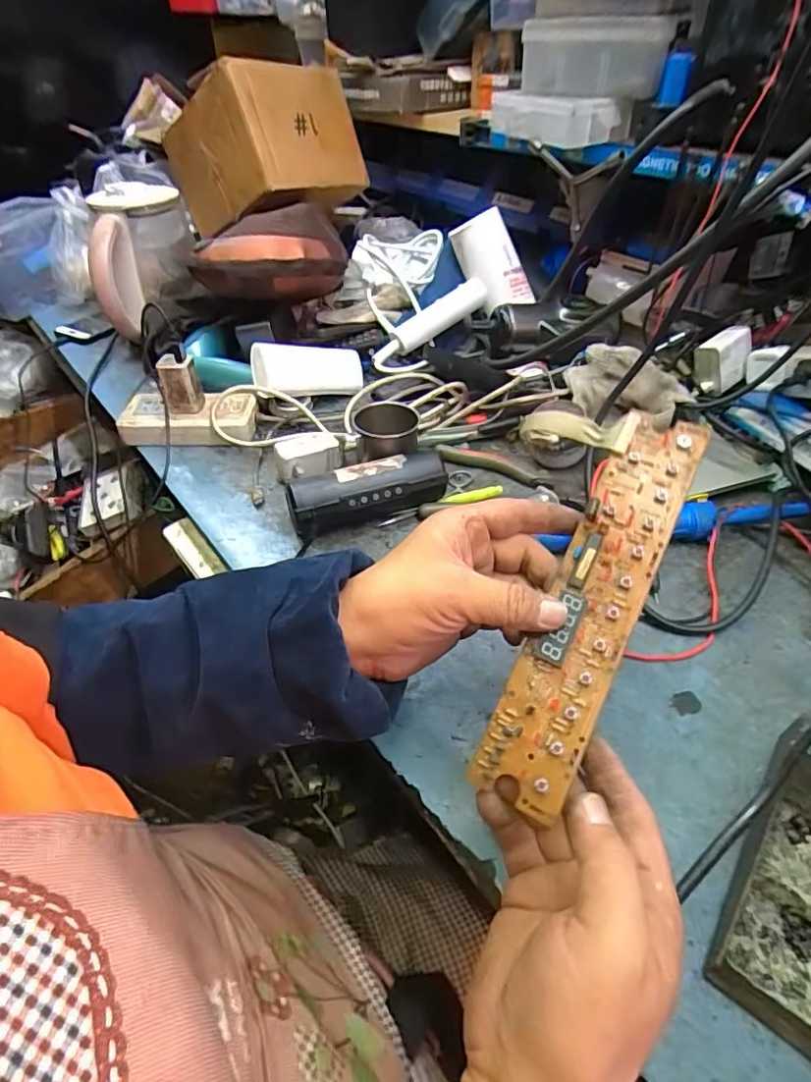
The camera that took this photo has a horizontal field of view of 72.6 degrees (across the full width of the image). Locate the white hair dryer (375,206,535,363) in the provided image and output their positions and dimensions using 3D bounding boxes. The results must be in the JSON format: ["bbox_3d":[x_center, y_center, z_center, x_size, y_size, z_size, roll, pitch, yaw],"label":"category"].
[{"bbox_3d":[0.055,-0.306,0.714,0.230,0.092,0.075,-42,52,0],"label":"white hair dryer"}]

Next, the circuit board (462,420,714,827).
[{"bbox_3d":[0.110,0.030,0.319,0.049,0.015,0.245,23,74,22],"label":"circuit board"}]

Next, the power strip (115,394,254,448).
[{"bbox_3d":[-0.253,-0.141,0.646,0.152,0.037,0.066,1,44,2],"label":"power strip"}]

